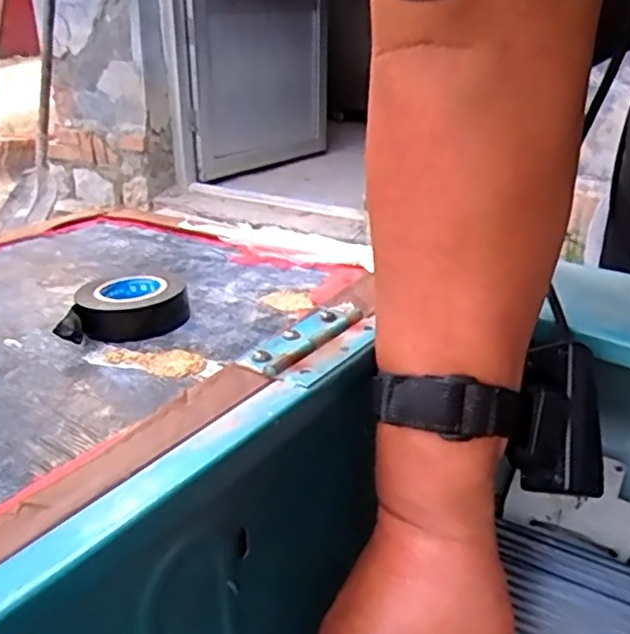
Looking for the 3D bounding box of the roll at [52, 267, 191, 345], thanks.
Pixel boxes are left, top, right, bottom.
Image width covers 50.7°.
[{"bbox_3d":[-0.096,-0.004,0.348,0.052,0.021,0.061,1,26,2],"label":"roll"}]

